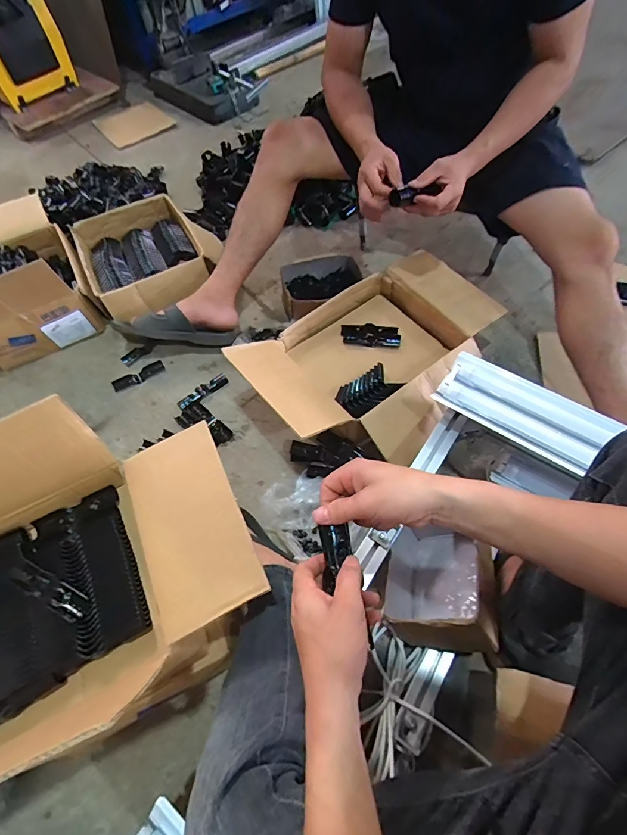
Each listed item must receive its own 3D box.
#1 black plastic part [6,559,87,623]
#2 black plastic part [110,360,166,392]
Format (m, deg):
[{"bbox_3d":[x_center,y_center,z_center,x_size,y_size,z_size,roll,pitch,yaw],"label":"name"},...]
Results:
[{"bbox_3d":[-0.349,0.227,0.520,0.125,0.011,0.034,21,64,14],"label":"black plastic part"},{"bbox_3d":[-0.436,-0.104,0.981,0.127,0.016,0.035,-33,64,-14],"label":"black plastic part"}]

